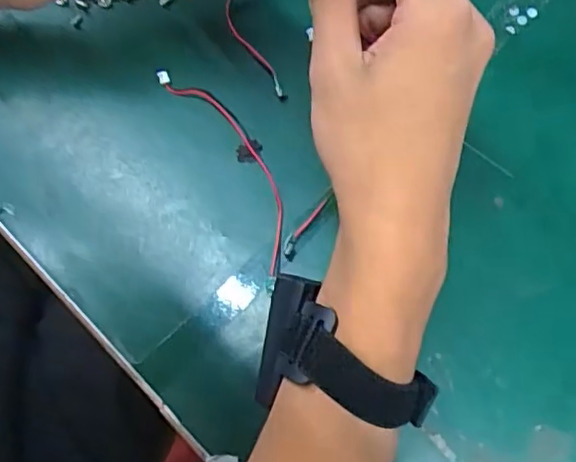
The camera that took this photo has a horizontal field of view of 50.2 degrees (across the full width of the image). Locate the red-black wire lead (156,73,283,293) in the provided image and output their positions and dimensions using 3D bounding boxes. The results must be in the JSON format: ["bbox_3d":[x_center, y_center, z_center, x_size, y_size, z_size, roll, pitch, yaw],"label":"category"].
[{"bbox_3d":[-0.032,-0.039,0.373,0.034,0.012,0.147,-28,85,0],"label":"red-black wire lead"}]

